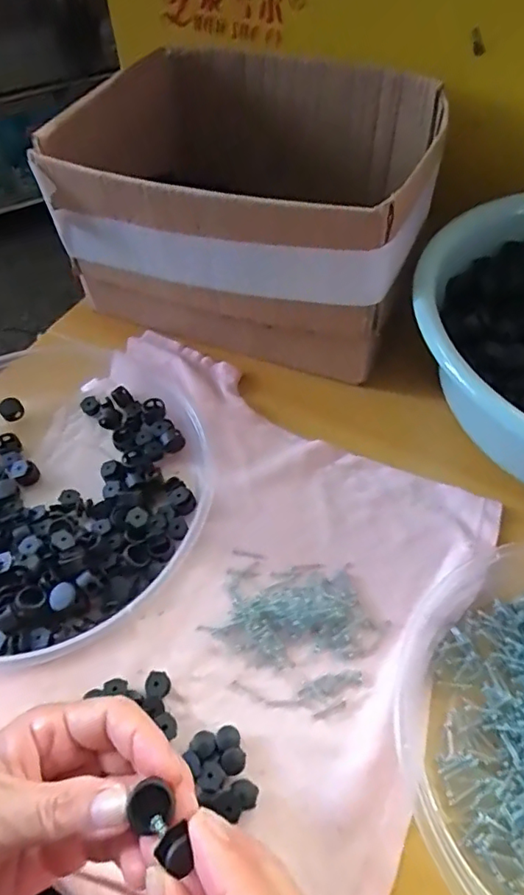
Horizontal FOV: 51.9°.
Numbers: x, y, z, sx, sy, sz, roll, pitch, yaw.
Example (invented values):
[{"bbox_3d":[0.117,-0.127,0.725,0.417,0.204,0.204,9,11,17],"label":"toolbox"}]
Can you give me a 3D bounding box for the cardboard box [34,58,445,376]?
[{"bbox_3d":[-0.002,-0.211,0.464,0.271,0.145,0.241,20,57,14],"label":"cardboard box"}]

